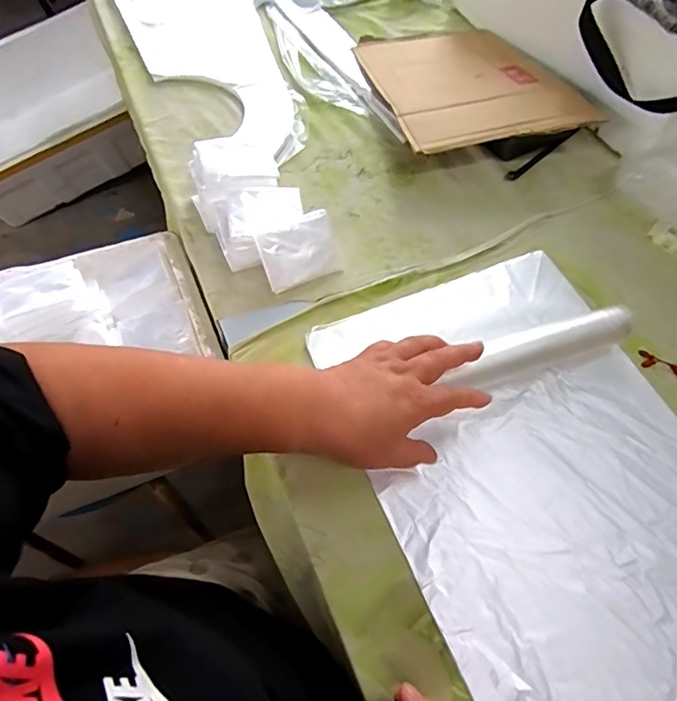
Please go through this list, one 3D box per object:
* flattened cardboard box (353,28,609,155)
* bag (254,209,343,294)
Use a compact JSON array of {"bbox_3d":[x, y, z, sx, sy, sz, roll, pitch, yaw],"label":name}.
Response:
[{"bbox_3d":[0.177,-0.386,0.686,0.239,0.015,0.326,-13,54,-7],"label":"flattened cardboard box"},{"bbox_3d":[-0.042,-0.108,0.528,0.084,0.007,0.068,-25,108,-18],"label":"bag"}]

